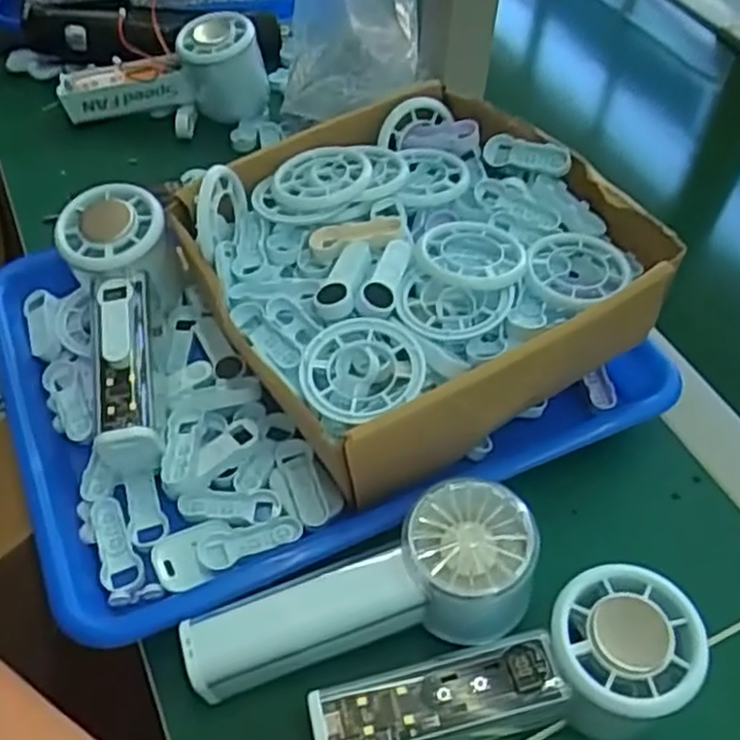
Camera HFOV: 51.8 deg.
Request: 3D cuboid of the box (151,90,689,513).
[{"bbox_3d":[0.024,-0.052,0.421,0.210,0.085,0.203,-26,56,-21],"label":"box"}]

